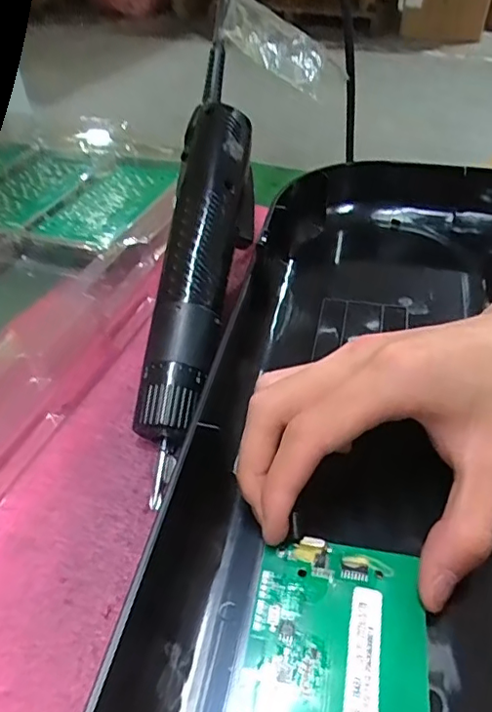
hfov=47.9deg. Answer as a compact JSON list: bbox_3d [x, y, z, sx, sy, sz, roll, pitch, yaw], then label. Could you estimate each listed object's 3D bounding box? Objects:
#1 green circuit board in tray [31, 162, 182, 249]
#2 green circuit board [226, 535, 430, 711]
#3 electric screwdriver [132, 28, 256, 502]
[{"bbox_3d":[-0.091,-0.106,0.373,0.059,0.005,0.101,18,46,10],"label":"green circuit board in tray"},{"bbox_3d":[0.027,0.107,0.176,0.061,0.010,0.103,7,45,11],"label":"green circuit board"},{"bbox_3d":[-0.021,-0.057,0.296,0.037,0.031,0.252,5,67,8],"label":"electric screwdriver"}]

